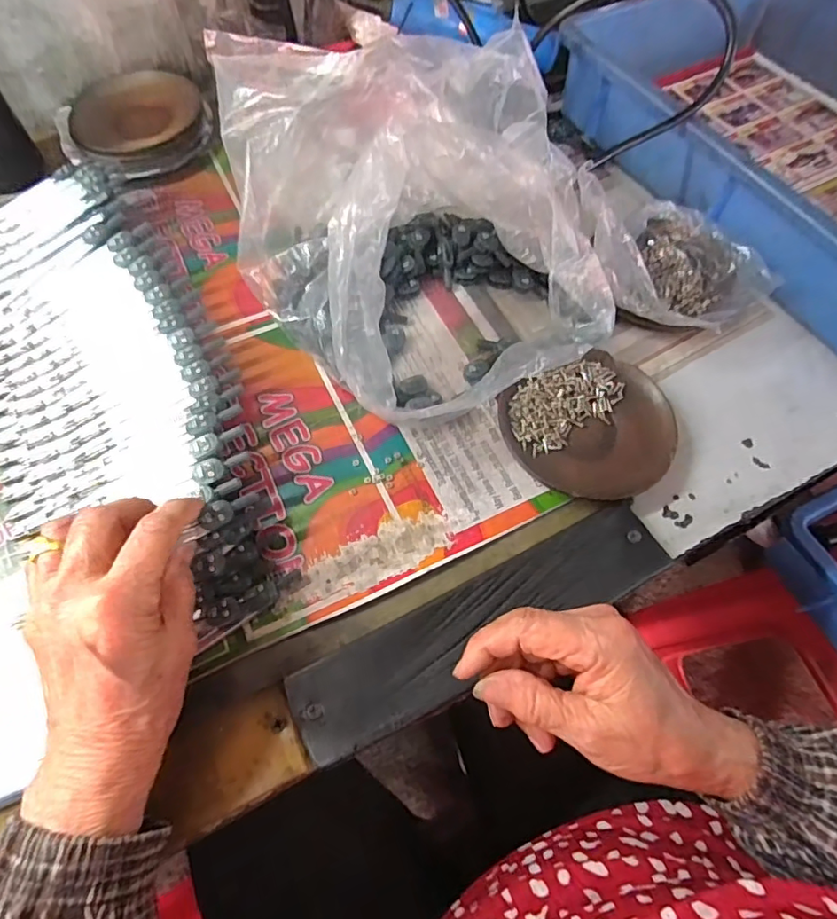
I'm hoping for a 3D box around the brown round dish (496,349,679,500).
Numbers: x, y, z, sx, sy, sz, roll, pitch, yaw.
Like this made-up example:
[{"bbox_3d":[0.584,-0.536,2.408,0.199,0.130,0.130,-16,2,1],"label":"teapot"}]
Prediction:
[{"bbox_3d":[0.115,-0.019,0.363,0.110,0.019,0.101,1,62,-1],"label":"brown round dish"}]

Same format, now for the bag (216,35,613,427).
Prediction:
[{"bbox_3d":[0.005,-0.187,0.400,0.263,0.110,0.306,-28,66,-15],"label":"bag"}]

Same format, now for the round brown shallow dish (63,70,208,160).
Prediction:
[{"bbox_3d":[-0.264,-0.322,0.508,0.116,0.021,0.102,-32,67,-17],"label":"round brown shallow dish"}]

